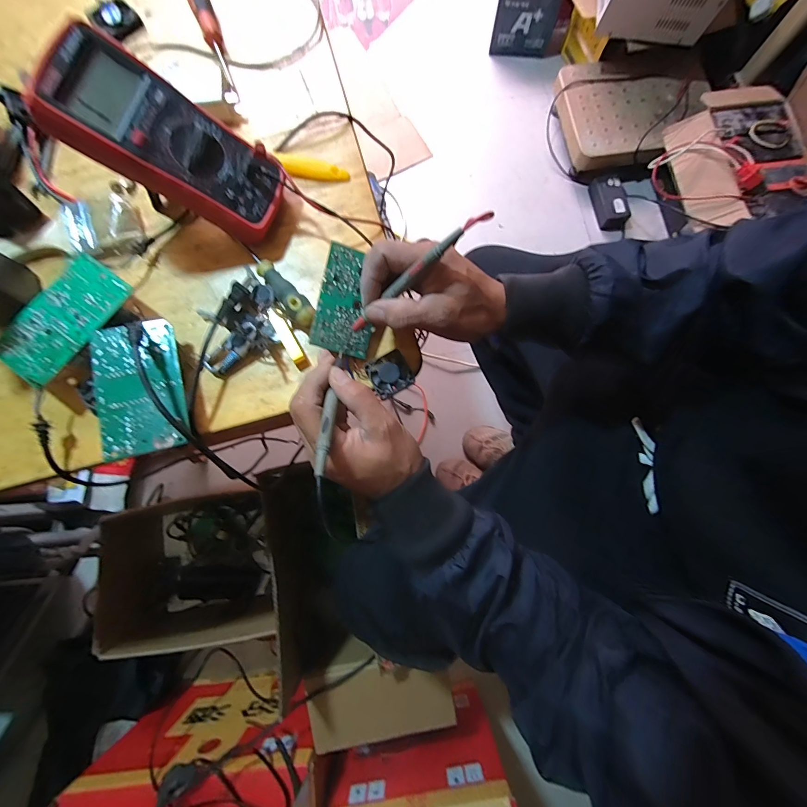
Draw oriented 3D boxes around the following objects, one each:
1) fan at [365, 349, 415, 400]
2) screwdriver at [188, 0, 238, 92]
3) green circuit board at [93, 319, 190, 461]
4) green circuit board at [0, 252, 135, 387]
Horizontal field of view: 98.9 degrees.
[{"bbox_3d":[-0.013,-0.029,0.340,0.040,0.005,0.040,-30,80,-5],"label":"fan"},{"bbox_3d":[-0.235,-0.459,0.424,0.024,0.030,0.151,-24,80,-4],"label":"screwdriver"},{"bbox_3d":[-0.242,-0.016,0.317,0.065,0.018,0.122,-15,79,-3],"label":"green circuit board"},{"bbox_3d":[-0.325,-0.082,0.331,0.069,0.010,0.121,33,81,6],"label":"green circuit board"}]

